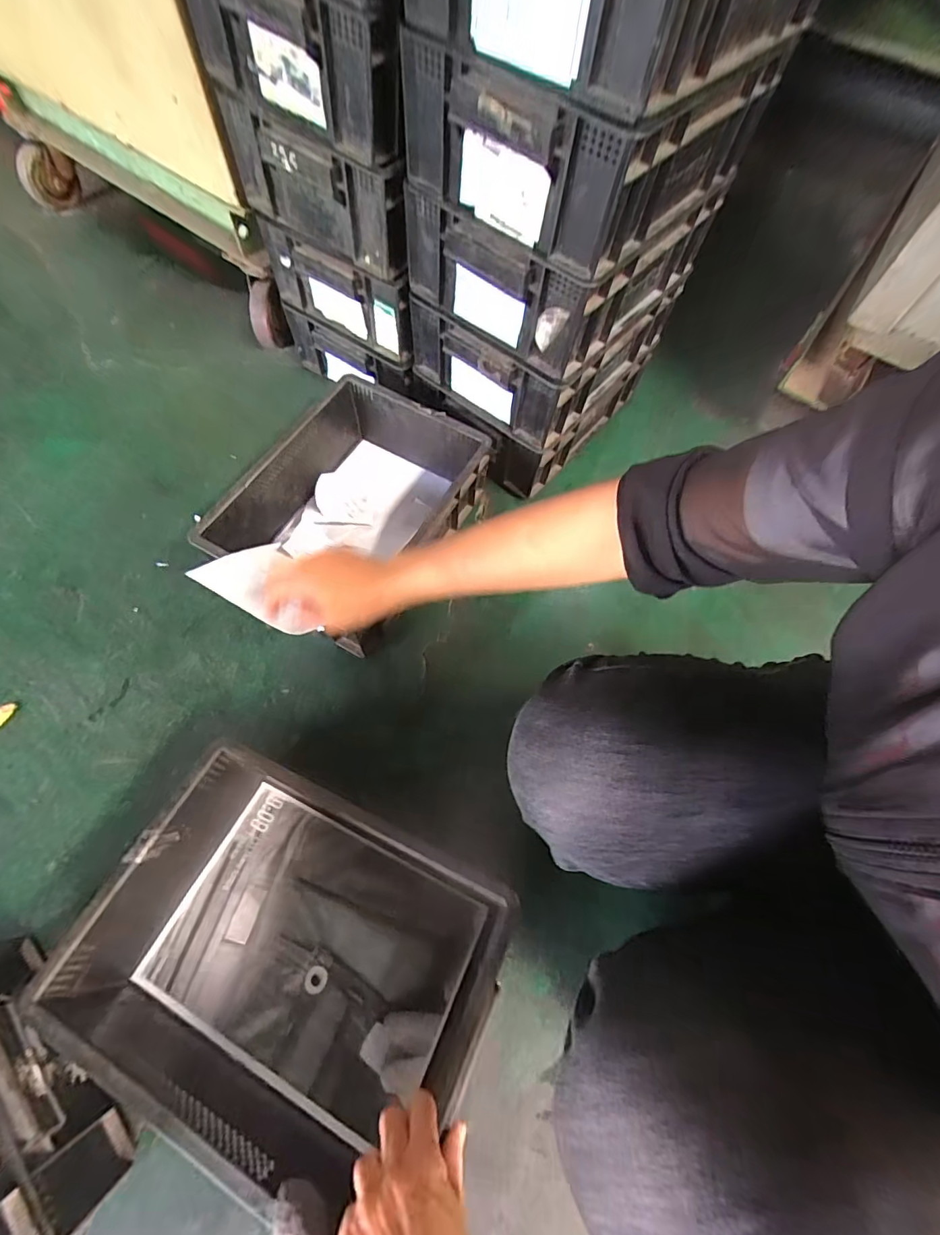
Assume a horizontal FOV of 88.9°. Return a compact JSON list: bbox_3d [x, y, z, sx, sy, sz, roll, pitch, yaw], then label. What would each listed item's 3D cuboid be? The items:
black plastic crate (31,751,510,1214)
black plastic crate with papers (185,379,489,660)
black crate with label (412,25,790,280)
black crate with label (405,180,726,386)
[{"bbox_3d":[-0.164,0.306,0.445,0.332,0.147,0.259,24,69,9],"label":"black plastic crate"},{"bbox_3d":[-0.157,-0.153,0.670,0.247,0.114,0.324,28,69,10],"label":"black plastic crate with papers"},{"bbox_3d":[0.134,-0.508,0.487,0.235,0.125,0.340,41,70,14],"label":"black crate with label"},{"bbox_3d":[0.112,-0.465,0.584,0.243,0.119,0.322,36,69,12],"label":"black crate with label"}]

